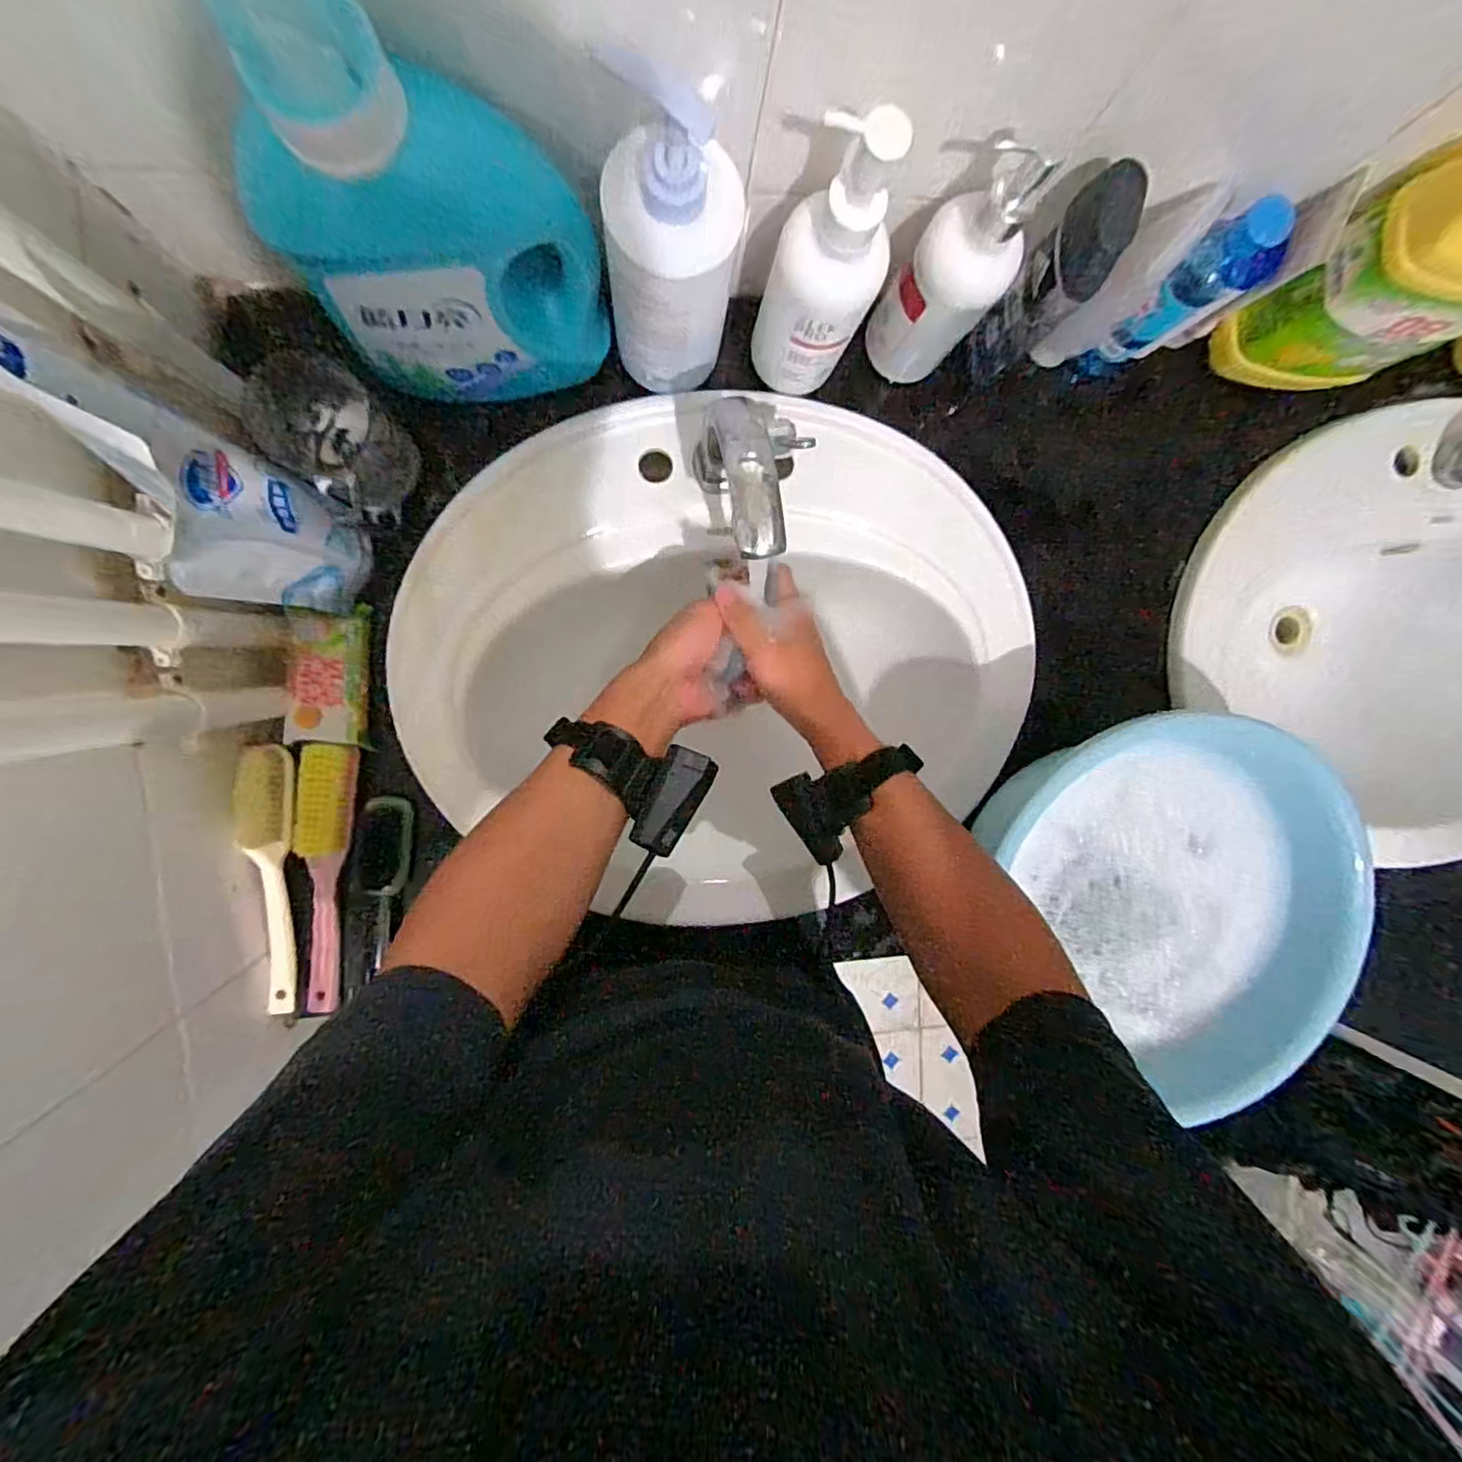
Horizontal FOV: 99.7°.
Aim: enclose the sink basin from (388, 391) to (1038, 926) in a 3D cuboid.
[{"bbox_3d":[-0.007,-0.056,0.590,0.531,0.147,0.429,5,95,-8],"label":"sink basin"}]

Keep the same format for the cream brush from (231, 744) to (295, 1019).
[{"bbox_3d":[-0.370,0.123,0.494,0.036,0.025,0.222,2,96,-7],"label":"cream brush"}]

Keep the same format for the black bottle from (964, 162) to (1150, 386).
[{"bbox_3d":[0.227,-0.325,0.462,0.053,0.176,0.046,41,90,-9],"label":"black bottle"}]

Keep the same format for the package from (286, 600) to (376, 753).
[{"bbox_3d":[-0.320,-0.043,0.486,0.055,0.018,0.109,4,95,-8],"label":"package"}]

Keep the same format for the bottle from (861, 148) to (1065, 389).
[{"bbox_3d":[0.159,-0.322,0.442,0.069,0.181,0.061,41,90,-9],"label":"bottle"}]

